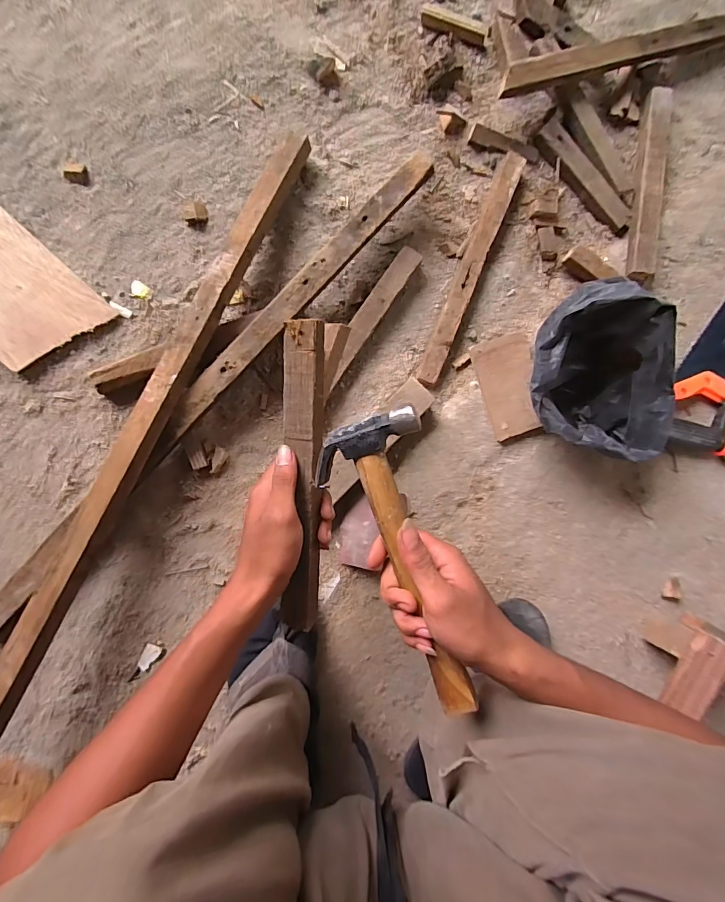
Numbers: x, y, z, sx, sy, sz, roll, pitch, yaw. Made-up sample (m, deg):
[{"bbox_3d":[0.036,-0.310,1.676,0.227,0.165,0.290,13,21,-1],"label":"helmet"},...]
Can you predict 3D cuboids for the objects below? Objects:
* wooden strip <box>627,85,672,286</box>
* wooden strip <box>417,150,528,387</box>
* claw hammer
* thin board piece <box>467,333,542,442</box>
[{"bbox_3d":[0.393,-0.362,0.563,0.036,0.025,0.267,6,89,-7],"label":"wooden strip"},{"bbox_3d":[0.142,-0.237,0.547,0.030,0.026,0.319,22,87,-6],"label":"wooden strip"},{"bbox_3d":[0.034,0.094,0.325,0.081,0.032,0.245,-18,92,-7],"label":"claw hammer"},{"bbox_3d":[0.197,-0.087,0.549,0.076,0.012,0.131,-16,92,-7],"label":"thin board piece"}]

